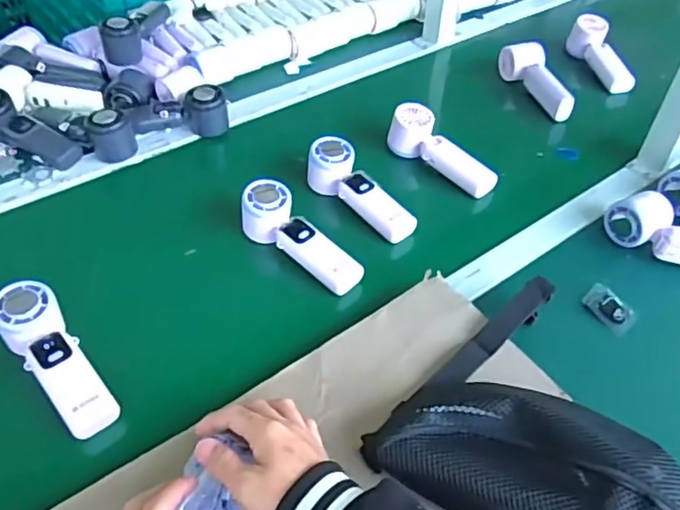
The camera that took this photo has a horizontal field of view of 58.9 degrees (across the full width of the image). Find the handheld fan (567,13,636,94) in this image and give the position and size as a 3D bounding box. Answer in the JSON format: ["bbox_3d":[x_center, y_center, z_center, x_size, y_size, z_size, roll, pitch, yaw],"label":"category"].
[{"bbox_3d":[0.435,-0.328,1.009,0.046,0.060,0.167,-10,62,-11],"label":"handheld fan"}]

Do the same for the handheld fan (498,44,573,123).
[{"bbox_3d":[0.302,-0.272,0.932,0.050,0.054,0.164,-7,47,-10],"label":"handheld fan"}]

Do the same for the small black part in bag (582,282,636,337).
[{"bbox_3d":[0.296,0.059,0.662,0.042,0.011,0.056,-29,54,-28],"label":"small black part in bag"}]

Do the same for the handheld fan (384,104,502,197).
[{"bbox_3d":[0.139,-0.145,0.803,0.165,0.060,0.051,35,53,26],"label":"handheld fan"}]

